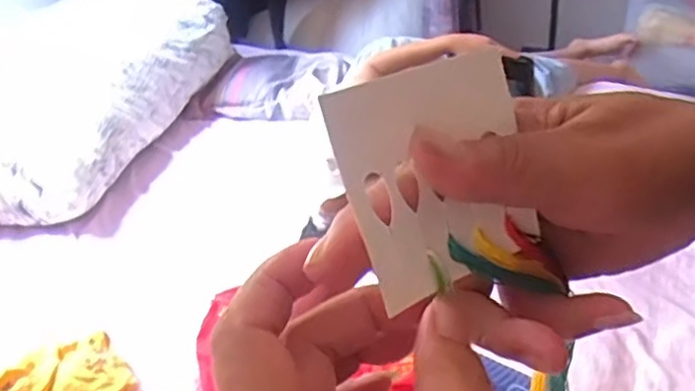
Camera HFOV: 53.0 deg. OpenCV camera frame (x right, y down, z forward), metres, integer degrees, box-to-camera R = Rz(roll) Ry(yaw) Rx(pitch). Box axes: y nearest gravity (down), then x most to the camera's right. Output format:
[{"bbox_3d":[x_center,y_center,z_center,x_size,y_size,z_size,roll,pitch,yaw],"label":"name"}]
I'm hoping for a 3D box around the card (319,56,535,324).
[{"bbox_3d":[0.027,-0.007,0.204,0.061,0.061,0.006,-22,11,-32],"label":"card"}]

